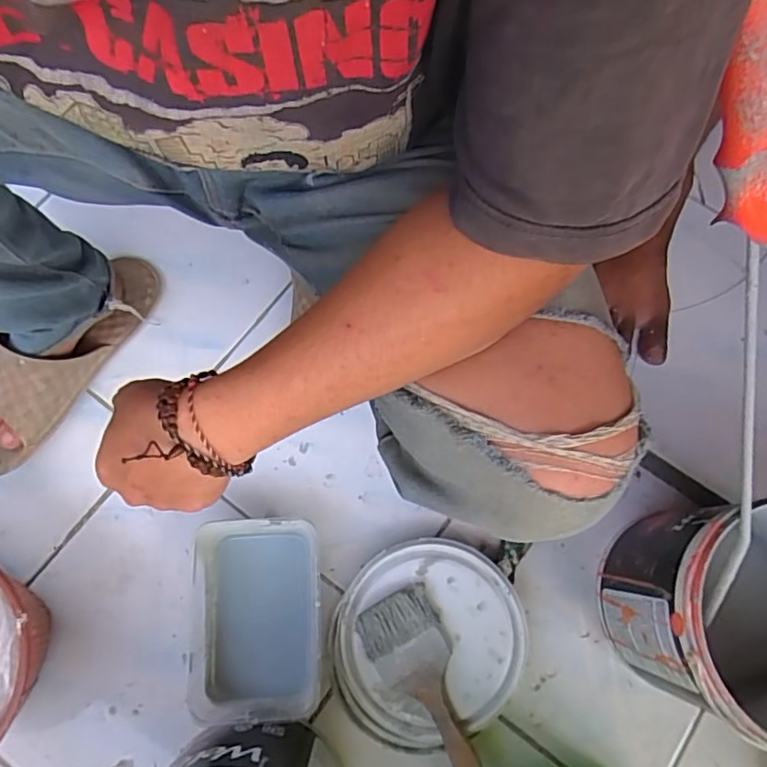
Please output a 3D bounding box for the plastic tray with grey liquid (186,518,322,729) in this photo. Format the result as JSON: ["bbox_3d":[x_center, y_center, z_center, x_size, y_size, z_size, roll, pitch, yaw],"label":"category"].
[{"bbox_3d":[-0.119,0.218,0.540,0.116,0.051,0.169,-3,73,-3],"label":"plastic tray with grey liquid"}]

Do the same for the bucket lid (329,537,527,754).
[{"bbox_3d":[0.039,0.238,0.536,0.182,0.023,0.169,0,78,1],"label":"bucket lid"}]

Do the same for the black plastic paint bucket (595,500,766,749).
[{"bbox_3d":[0.302,0.195,0.488,0.174,0.181,0.170,1,72,-2],"label":"black plastic paint bucket"}]

